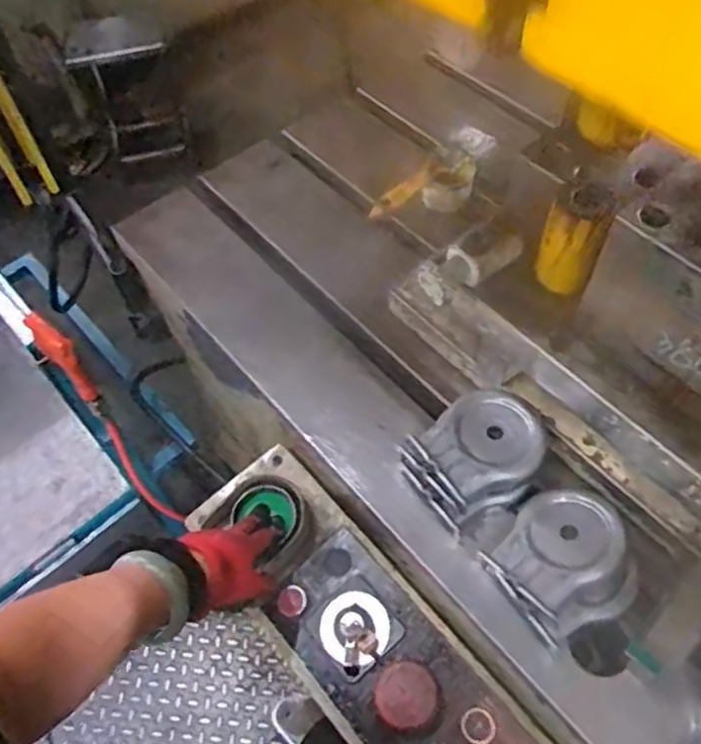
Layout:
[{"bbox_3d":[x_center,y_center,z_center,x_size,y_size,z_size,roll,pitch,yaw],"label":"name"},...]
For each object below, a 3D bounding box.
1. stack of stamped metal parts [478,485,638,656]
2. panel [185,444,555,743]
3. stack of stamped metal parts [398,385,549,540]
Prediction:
[{"bbox_3d":[0.195,0.176,0.628,0.120,0.062,0.110,-32,44,-13],"label":"stack of stamped metal parts"},{"bbox_3d":[0.049,0.295,0.635,0.139,0.047,0.539,-37,63,-20],"label":"panel"},{"bbox_3d":[0.125,0.088,0.686,0.126,0.077,0.106,-28,60,-15],"label":"stack of stamped metal parts"}]

